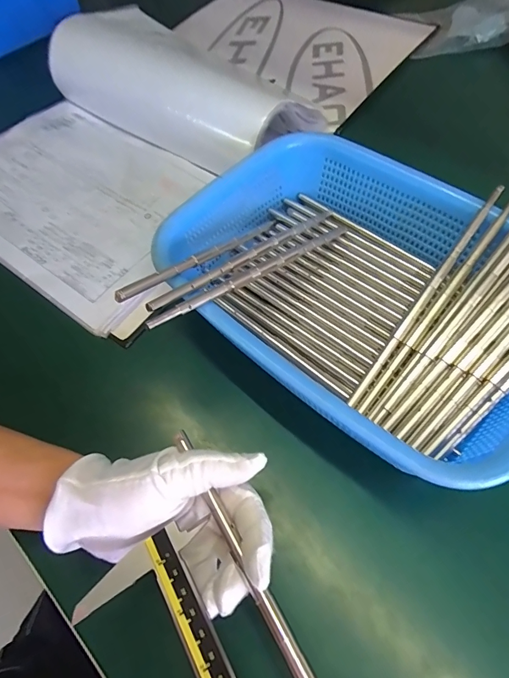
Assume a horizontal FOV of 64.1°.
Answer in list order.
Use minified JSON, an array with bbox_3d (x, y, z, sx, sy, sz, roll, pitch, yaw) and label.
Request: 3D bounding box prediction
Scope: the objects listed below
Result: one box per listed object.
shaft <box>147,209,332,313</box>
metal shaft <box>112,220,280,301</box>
[{"bbox_3d":[0.002,-0.070,0.320,0.007,0.008,0.211,36,49,22],"label":"shaft"},{"bbox_3d":[-0.033,-0.067,0.316,0.005,0.010,0.193,28,39,19],"label":"metal shaft"}]

